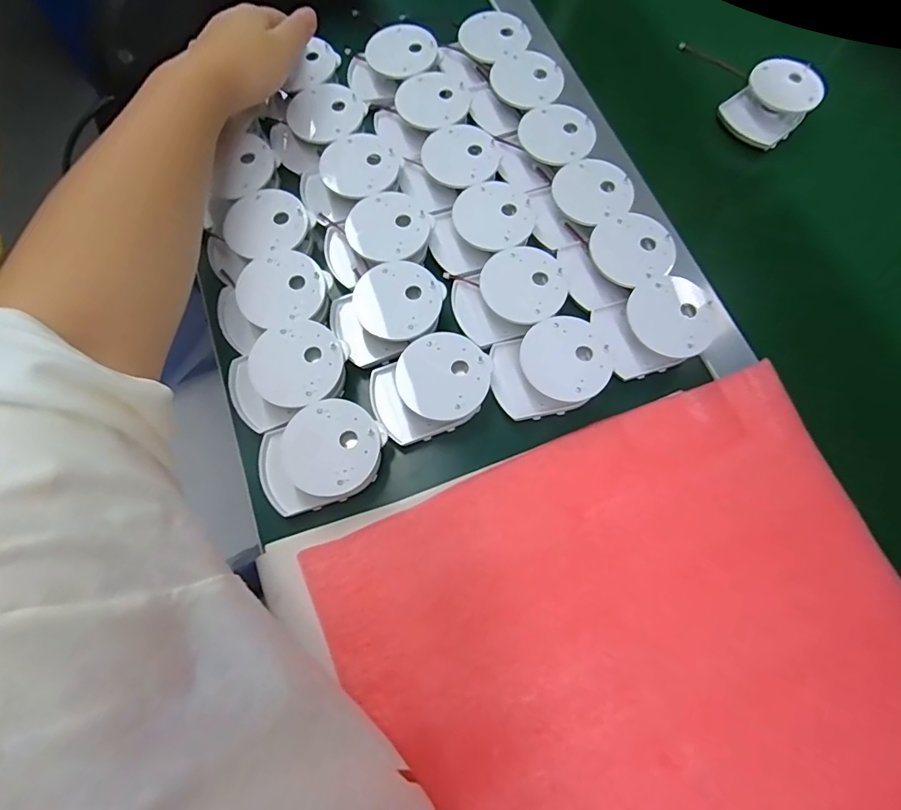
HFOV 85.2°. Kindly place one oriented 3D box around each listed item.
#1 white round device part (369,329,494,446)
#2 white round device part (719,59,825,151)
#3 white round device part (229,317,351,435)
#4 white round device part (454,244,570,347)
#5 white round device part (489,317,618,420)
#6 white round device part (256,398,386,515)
[{"bbox_3d":[-0.014,-0.013,0.341,0.082,0.026,0.061,-27,72,-11],"label":"white round device part"},{"bbox_3d":[0.293,-0.277,0.448,0.068,0.031,0.062,-36,74,-13],"label":"white round device part"},{"bbox_3d":[-0.112,-0.022,0.342,0.083,0.028,0.061,-22,72,-9],"label":"white round device part"},{"bbox_3d":[0.044,-0.081,0.367,0.078,0.027,0.065,-24,72,-10],"label":"white round device part"},{"bbox_3d":[0.070,-0.027,0.346,0.081,0.023,0.063,-17,71,-7],"label":"white round device part"},{"bbox_3d":[-0.085,0.033,0.326,0.084,0.028,0.062,-23,72,-9],"label":"white round device part"}]

